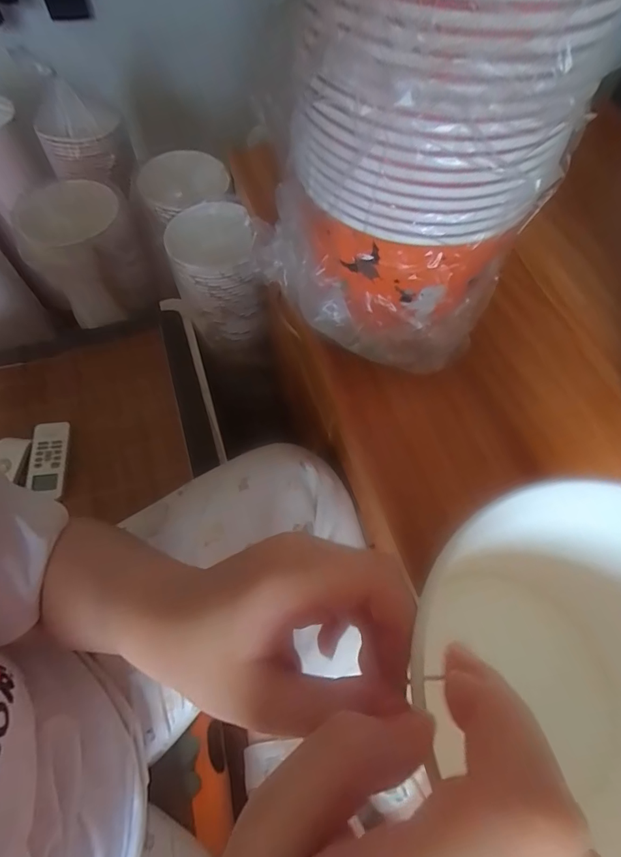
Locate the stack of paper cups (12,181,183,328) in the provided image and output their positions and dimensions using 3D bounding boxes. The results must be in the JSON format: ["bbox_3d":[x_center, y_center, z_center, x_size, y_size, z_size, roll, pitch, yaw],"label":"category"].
[{"bbox_3d":[-0.412,-0.320,0.805,0.189,0.179,0.211,-41,70,-20],"label":"stack of paper cups"}]

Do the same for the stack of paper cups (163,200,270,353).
[{"bbox_3d":[-0.174,-0.275,0.805,0.148,0.210,0.177,-23,65,-13],"label":"stack of paper cups"}]

